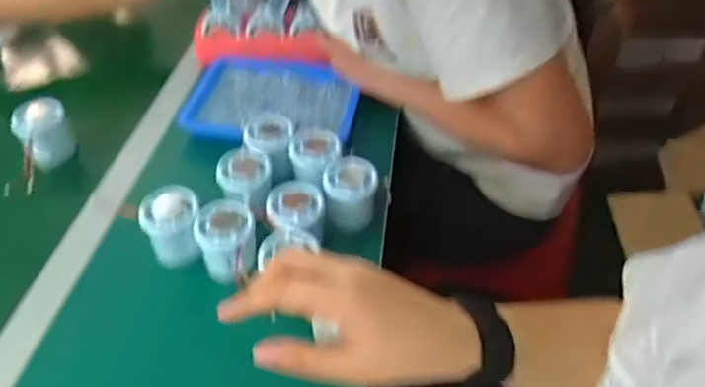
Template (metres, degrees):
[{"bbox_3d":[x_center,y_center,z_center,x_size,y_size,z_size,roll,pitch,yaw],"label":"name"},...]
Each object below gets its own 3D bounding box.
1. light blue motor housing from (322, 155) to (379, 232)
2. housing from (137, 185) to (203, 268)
[{"bbox_3d":[-0.002,0.001,0.603,0.058,0.049,0.059,-3,43,-2],"label":"light blue motor housing"},{"bbox_3d":[-0.181,0.034,0.570,0.058,0.062,0.050,-17,45,-16],"label":"housing"}]

